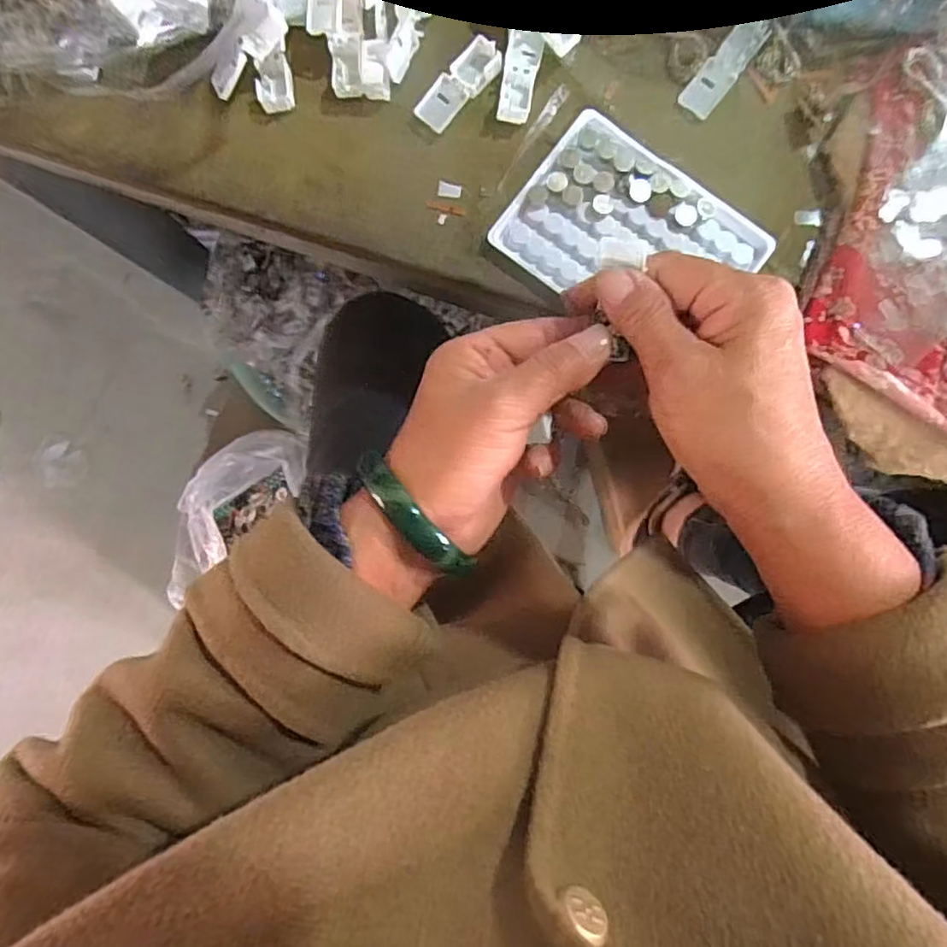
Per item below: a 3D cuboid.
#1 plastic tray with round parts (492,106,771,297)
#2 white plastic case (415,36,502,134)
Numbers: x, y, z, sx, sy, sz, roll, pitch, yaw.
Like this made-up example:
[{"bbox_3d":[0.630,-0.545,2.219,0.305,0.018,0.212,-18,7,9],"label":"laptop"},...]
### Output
[{"bbox_3d":[0.088,-0.132,0.334,0.128,0.009,0.095,34,90,3],"label":"plastic tray with round parts"},{"bbox_3d":[-0.008,-0.215,0.337,0.054,0.007,0.019,-44,87,1],"label":"white plastic case"}]

